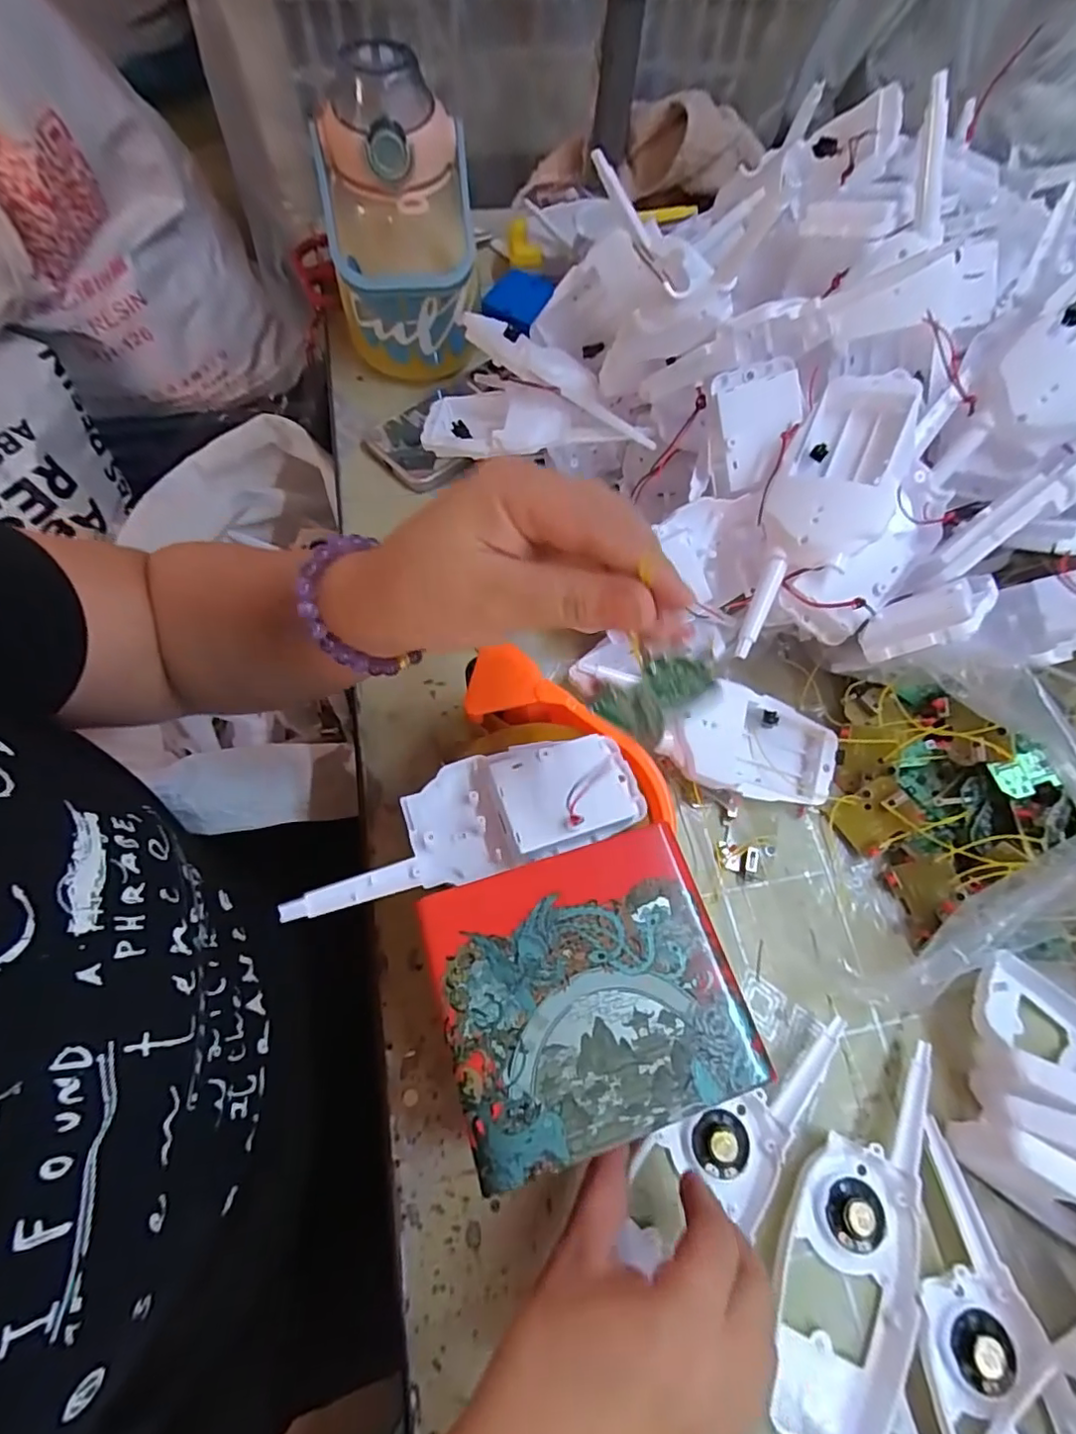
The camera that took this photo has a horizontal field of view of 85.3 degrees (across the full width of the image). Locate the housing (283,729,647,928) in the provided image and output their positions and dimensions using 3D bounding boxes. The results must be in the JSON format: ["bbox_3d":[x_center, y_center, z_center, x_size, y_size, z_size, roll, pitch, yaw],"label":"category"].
[{"bbox_3d":[-0.030,0.047,0.276,0.160,0.024,0.056,-11,68,-7],"label":"housing"}]

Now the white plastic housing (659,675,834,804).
[{"bbox_3d":[0.128,0.016,0.354,0.108,0.043,0.058,10,67,2],"label":"white plastic housing"}]

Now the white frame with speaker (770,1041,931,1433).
[{"bbox_3d":[0.149,0.237,0.272,0.059,0.013,0.160,19,67,6],"label":"white frame with speaker"}]

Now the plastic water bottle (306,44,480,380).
[{"bbox_3d":[-0.101,-0.352,0.426,0.107,0.173,0.104,-9,67,-6],"label":"plastic water bottle"}]

